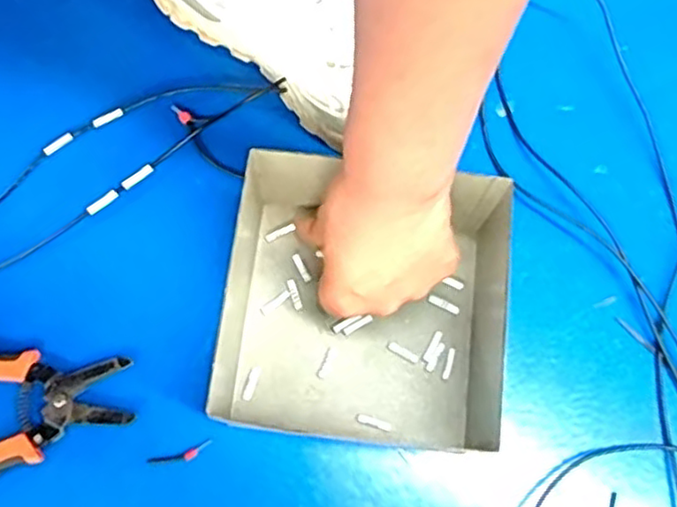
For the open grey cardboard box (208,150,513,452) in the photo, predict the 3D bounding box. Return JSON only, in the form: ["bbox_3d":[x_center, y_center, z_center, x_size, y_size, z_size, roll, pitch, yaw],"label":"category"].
[{"bbox_3d":[0.017,0.028,0.419,0.185,0.085,0.163,7,73,1],"label":"open grey cardboard box"}]

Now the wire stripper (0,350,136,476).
[{"bbox_3d":[-0.209,0.102,0.428,0.150,0.014,0.115,-6,73,-2],"label":"wire stripper"}]

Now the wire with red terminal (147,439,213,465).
[{"bbox_3d":[-0.099,0.127,0.431,0.041,0.004,0.008,-17,74,-6],"label":"wire with red terminal"}]

